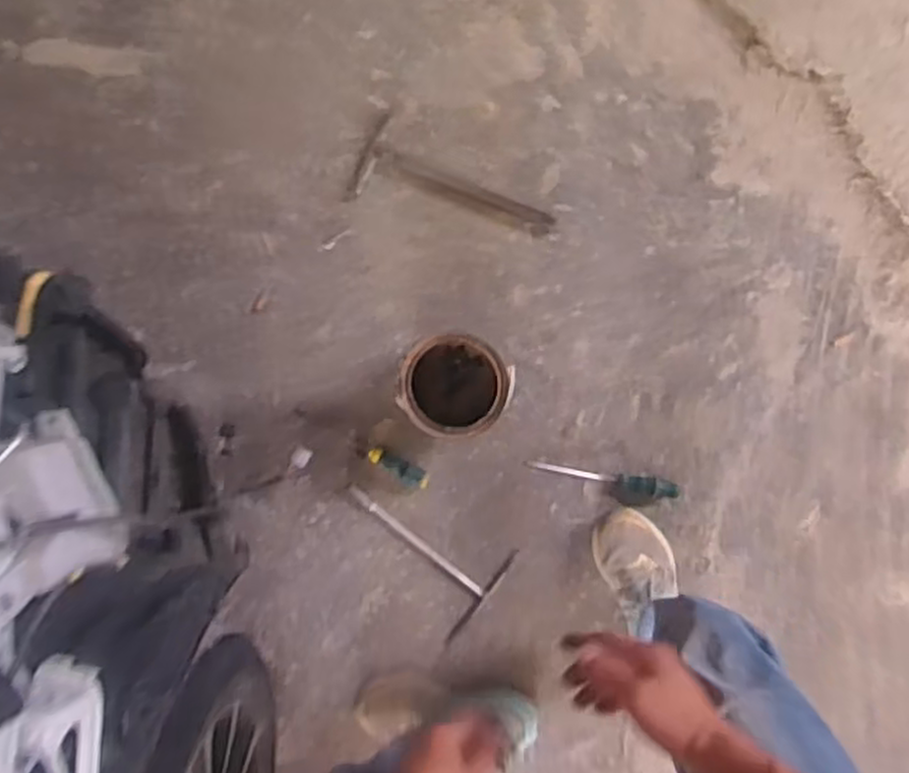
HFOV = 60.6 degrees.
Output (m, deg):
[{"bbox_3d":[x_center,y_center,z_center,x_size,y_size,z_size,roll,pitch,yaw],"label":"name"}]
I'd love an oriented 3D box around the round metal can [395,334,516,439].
[{"bbox_3d":[0.004,-0.008,1.193,0.148,0.166,0.148,0,93,4],"label":"round metal can"}]

